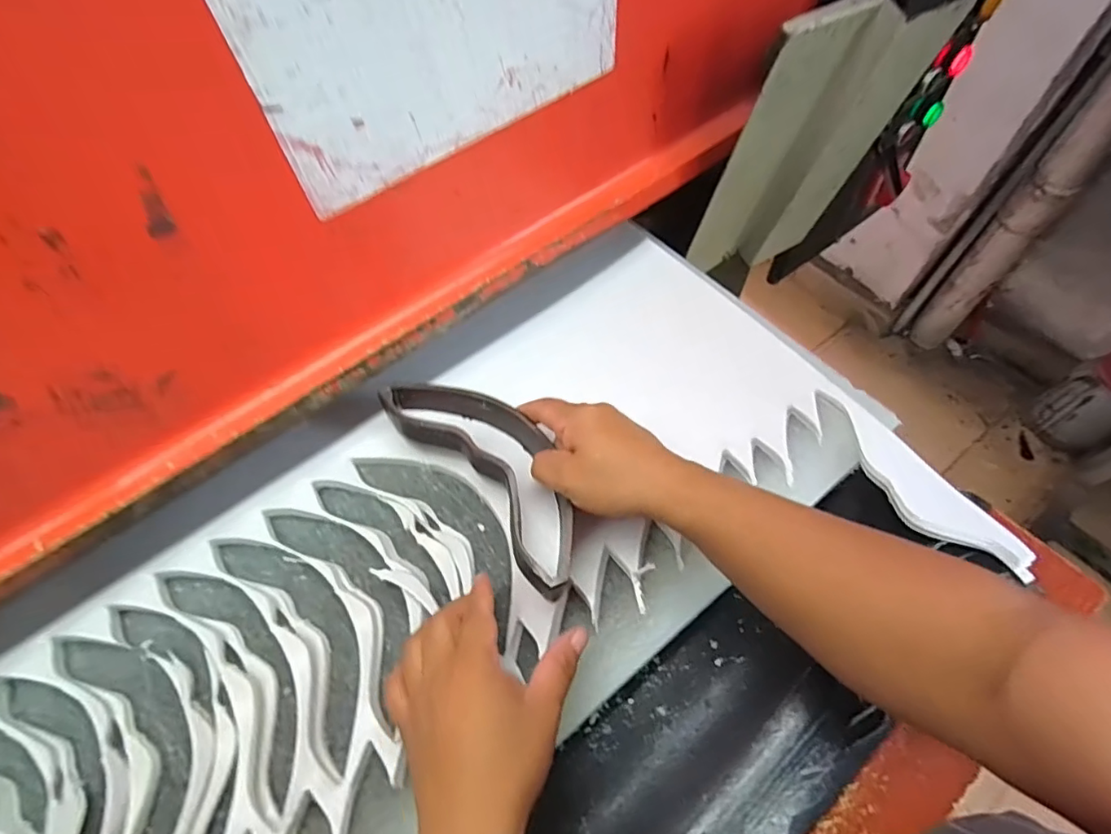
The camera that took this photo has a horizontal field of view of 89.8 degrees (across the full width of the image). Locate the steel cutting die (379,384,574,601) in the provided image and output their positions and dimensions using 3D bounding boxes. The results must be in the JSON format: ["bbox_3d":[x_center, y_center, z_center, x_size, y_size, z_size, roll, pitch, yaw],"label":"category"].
[{"bbox_3d":[-0.044,0.039,0.413,0.084,0.042,0.204,-32,60,-15],"label":"steel cutting die"}]

